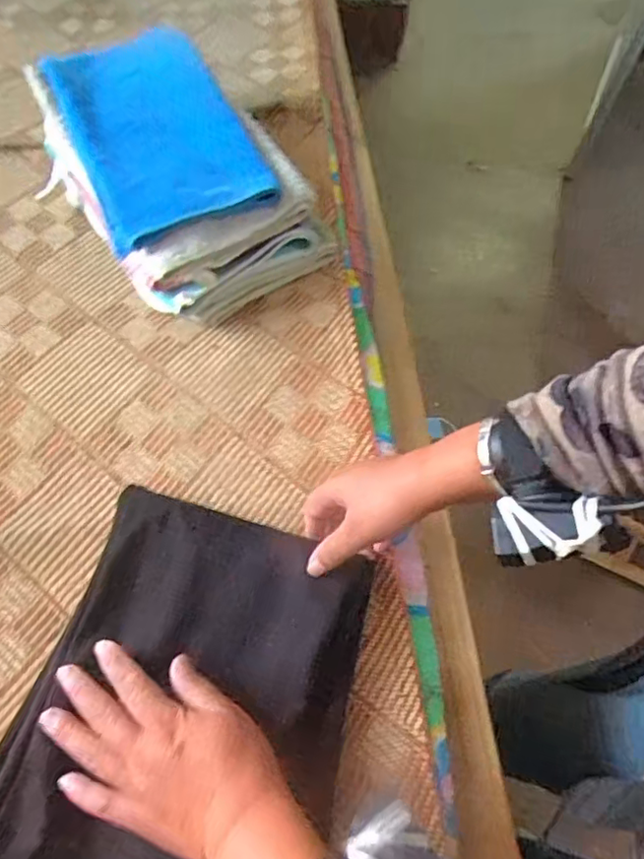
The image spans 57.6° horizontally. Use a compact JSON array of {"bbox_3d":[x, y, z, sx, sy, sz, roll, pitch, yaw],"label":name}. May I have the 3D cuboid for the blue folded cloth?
[{"bbox_3d":[-0.169,-0.306,0.590,0.159,0.034,0.284,-22,65,-14],"label":"blue folded cloth"}]

